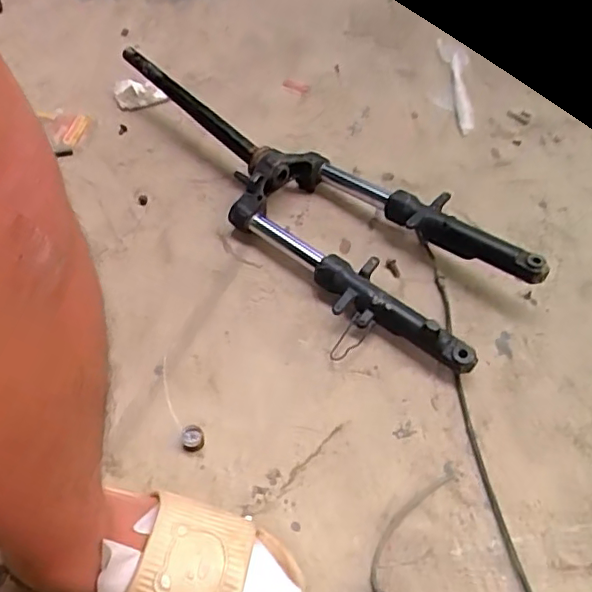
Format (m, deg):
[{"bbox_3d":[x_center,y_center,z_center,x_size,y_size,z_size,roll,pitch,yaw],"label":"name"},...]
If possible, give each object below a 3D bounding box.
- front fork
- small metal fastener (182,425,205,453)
[{"bbox_3d":[-0.008,-0.161,0.792,0.677,0.100,0.205,37,61,23],"label":"front fork"},{"bbox_3d":[-0.109,0.151,0.612,0.023,0.013,0.026,-7,54,-7],"label":"small metal fastener"}]

